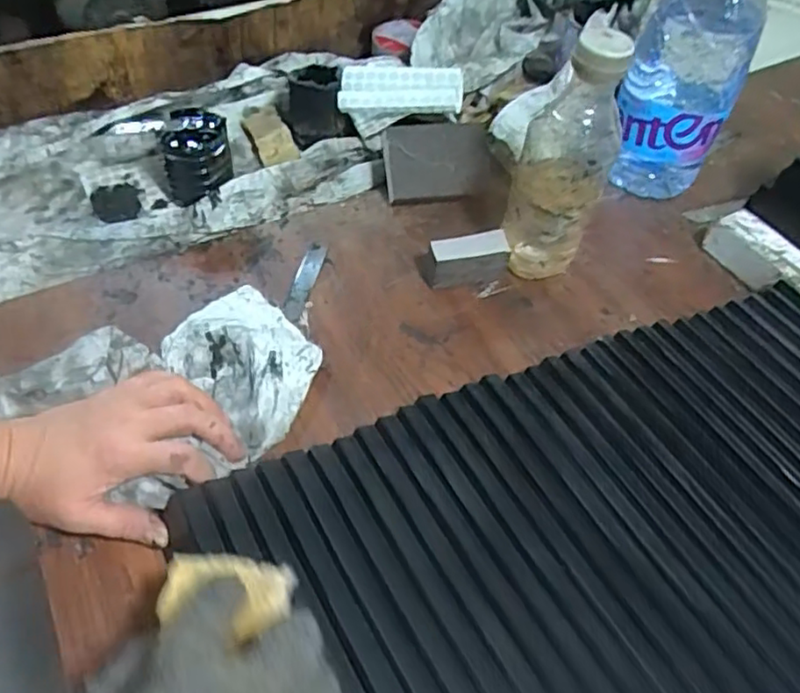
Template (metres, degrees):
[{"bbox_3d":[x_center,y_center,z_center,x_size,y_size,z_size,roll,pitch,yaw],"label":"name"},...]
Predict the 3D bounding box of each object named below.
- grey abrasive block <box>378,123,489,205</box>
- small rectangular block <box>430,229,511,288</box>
[{"bbox_3d":[0.034,-0.179,0.637,0.103,0.070,0.041,-10,20,-9],"label":"grey abrasive block"},{"bbox_3d":[0.059,-0.077,0.578,0.069,0.040,0.028,-12,56,-13],"label":"small rectangular block"}]

